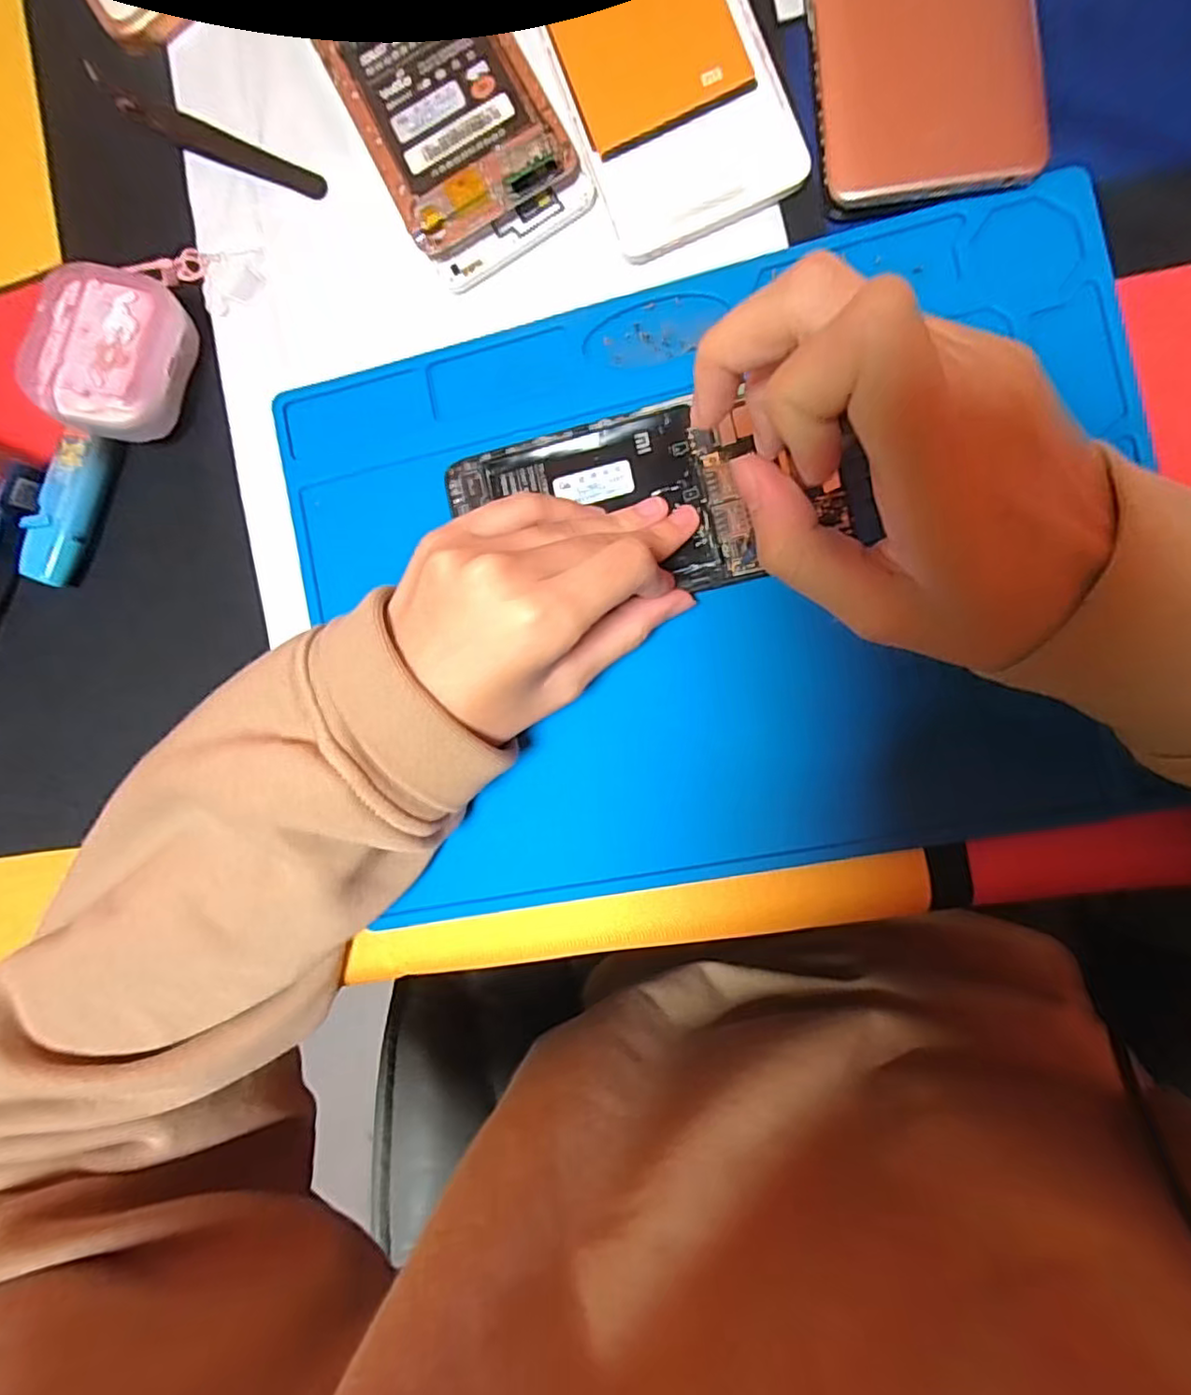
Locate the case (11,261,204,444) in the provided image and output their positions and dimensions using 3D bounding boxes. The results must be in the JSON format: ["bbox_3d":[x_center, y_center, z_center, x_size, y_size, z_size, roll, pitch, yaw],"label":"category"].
[{"bbox_3d":[-0.199,-0.140,0.260,0.049,0.026,0.066,12,83,-5],"label":"case"}]

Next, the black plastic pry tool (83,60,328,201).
[{"bbox_3d":[-0.168,-0.241,0.269,0.115,0.010,0.013,27,93,8],"label":"black plastic pry tool"}]

